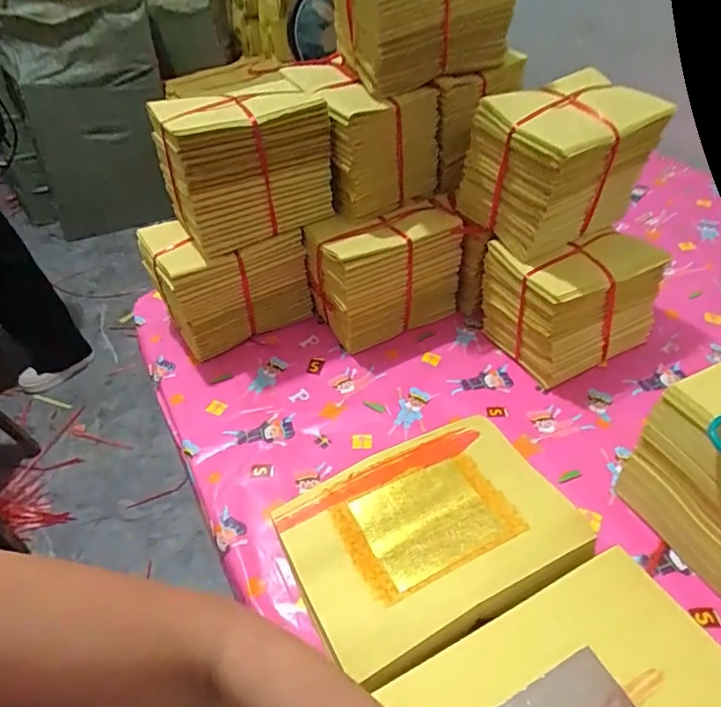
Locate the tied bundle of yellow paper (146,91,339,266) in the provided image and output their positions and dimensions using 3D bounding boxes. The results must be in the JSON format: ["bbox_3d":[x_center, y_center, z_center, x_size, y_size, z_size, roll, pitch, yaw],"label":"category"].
[{"bbox_3d":[-0.130,-0.206,0.612,0.170,0.155,0.116,-24,47,-20],"label":"tied bundle of yellow paper"}]

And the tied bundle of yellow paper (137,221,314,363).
[{"bbox_3d":[-0.169,-0.094,0.677,0.164,0.135,0.121,-28,49,-24],"label":"tied bundle of yellow paper"}]

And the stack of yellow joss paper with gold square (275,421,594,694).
[{"bbox_3d":[0.059,0.157,0.459,0.225,0.041,0.164,-21,46,-18],"label":"stack of yellow joss paper with gold square"}]

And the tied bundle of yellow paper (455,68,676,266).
[{"bbox_3d":[0.214,-0.208,0.584,0.161,0.138,0.130,-25,48,-22],"label":"tied bundle of yellow paper"}]

